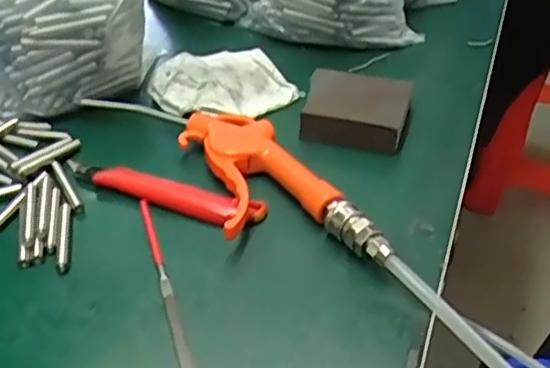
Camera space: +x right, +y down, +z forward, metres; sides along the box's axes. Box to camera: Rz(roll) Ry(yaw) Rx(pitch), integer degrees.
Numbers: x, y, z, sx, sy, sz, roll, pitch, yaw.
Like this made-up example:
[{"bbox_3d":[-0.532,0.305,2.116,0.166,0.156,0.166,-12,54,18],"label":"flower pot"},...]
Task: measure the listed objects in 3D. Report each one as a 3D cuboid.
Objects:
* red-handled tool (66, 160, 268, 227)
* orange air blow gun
[{"bbox_3d":[-0.080,0.005,0.442,0.151,0.015,0.022,14,40,18],"label":"red-handled tool"},{"bbox_3d":[-0.010,0.005,0.434,0.075,0.027,0.184,-19,41,-22],"label":"orange air blow gun"}]

